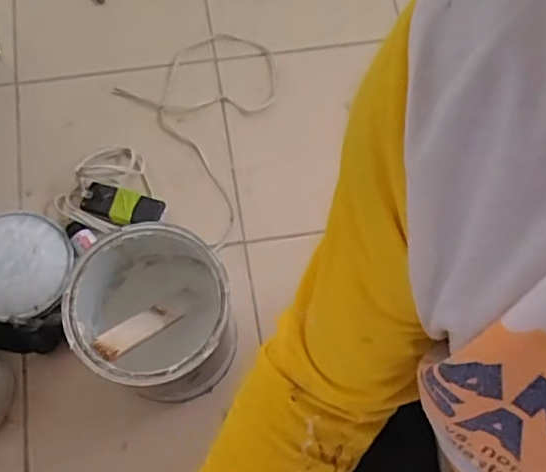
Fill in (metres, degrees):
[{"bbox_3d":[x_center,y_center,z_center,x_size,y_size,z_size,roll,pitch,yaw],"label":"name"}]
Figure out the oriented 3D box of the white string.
[{"bbox_3d":[-0.067,-0.171,0.900,0.242,0.012,0.310,-32,75,-12],"label":"white string"}]

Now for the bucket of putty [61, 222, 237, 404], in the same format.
[{"bbox_3d":[-0.134,0.093,0.702,0.159,0.213,0.177,-27,74,-10],"label":"bucket of putty"}]

